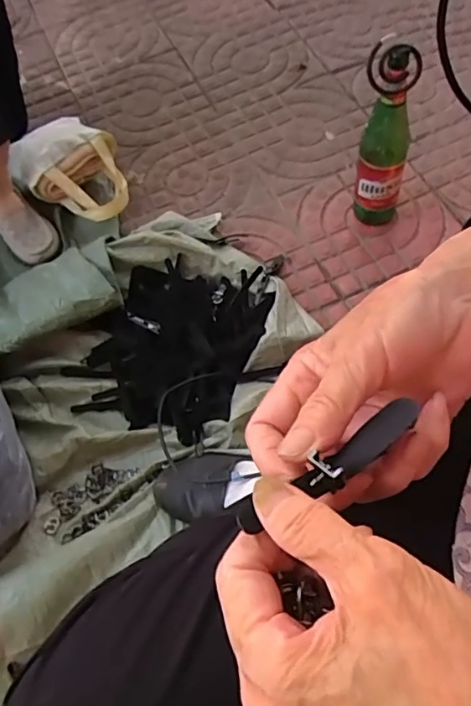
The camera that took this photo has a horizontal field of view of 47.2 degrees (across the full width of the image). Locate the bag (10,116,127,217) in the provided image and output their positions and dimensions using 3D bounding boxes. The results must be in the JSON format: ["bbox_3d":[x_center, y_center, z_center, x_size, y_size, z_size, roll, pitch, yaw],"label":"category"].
[{"bbox_3d":[-0.280,-0.327,0.940,0.172,0.076,0.233,-40,66,-19],"label":"bag"}]

